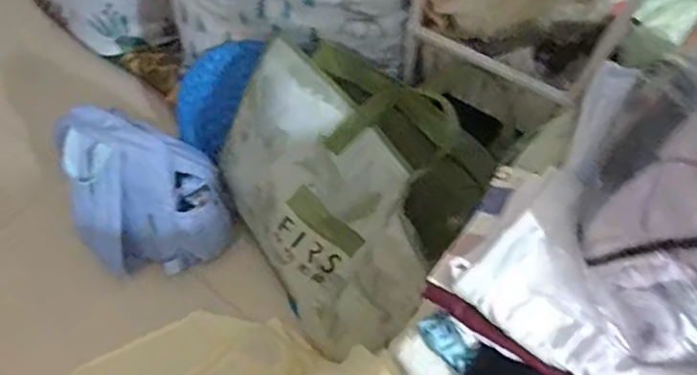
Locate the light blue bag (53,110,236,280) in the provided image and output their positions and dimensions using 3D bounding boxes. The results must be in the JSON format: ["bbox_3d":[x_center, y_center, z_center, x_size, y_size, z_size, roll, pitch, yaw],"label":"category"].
[{"bbox_3d":[-0.326,0.017,0.991,0.220,0.271,0.166,0,56,2],"label":"light blue bag"}]

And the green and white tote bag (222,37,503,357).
[{"bbox_3d":[-0.005,0.007,0.906,0.284,0.299,0.420,-27,59,-16],"label":"green and white tote bag"}]

